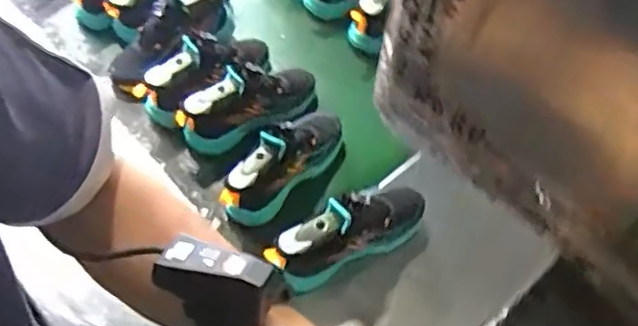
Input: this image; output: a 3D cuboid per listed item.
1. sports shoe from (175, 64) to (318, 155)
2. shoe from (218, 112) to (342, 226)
[{"bbox_3d":[-0.097,-0.086,0.964,0.240,0.113,0.099,-26,63,-20],"label":"sports shoe"},{"bbox_3d":[-0.047,-0.006,0.909,0.074,0.104,0.230,37,62,17],"label":"shoe"}]

